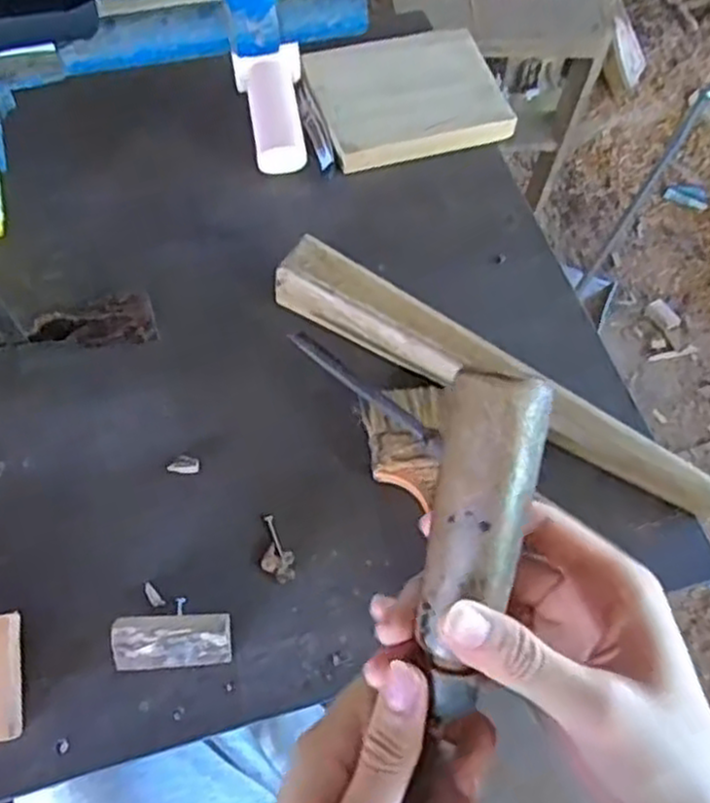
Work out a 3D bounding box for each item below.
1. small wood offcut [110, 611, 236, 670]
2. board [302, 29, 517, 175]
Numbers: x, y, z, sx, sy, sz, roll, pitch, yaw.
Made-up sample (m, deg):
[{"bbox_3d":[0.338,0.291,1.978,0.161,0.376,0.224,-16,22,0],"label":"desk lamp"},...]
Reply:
[{"bbox_3d":[-0.112,0.148,0.462,0.070,0.028,0.027,-3,61,-4],"label":"small wood offcut"},{"bbox_3d":[0.050,-0.297,0.722,0.172,0.022,0.143,-14,62,-10],"label":"board"}]

